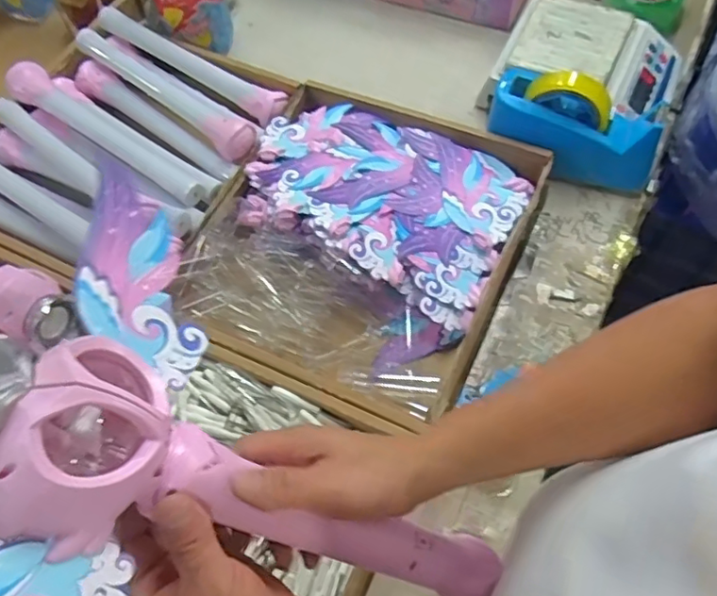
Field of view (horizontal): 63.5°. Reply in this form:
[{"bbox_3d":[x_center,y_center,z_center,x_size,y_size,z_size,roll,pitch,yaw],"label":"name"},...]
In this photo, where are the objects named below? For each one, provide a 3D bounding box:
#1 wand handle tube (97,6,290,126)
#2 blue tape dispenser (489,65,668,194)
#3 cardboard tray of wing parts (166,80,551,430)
[{"bbox_3d":[-0.231,-0.330,0.808,0.309,0.050,0.048,30,68,17],"label":"wand handle tube"},{"bbox_3d":[0.259,-0.207,0.696,0.194,0.113,0.066,22,66,14],"label":"blue tape dispenser"},{"bbox_3d":[0.000,-0.076,0.679,0.349,0.070,0.375,23,66,14],"label":"cardboard tray of wing parts"}]

